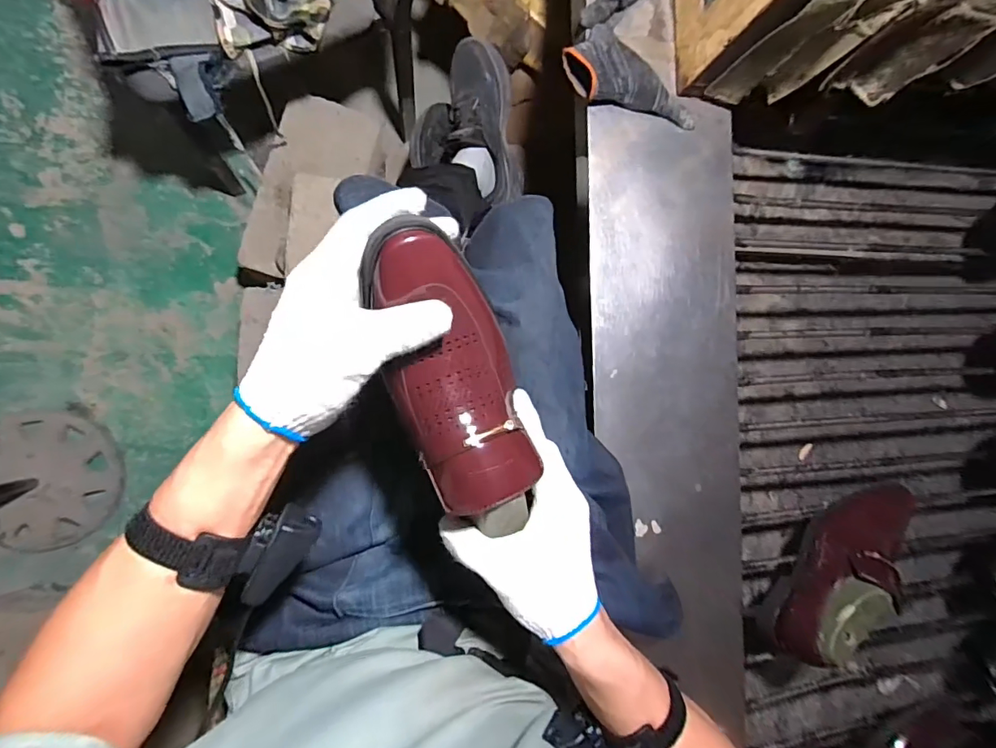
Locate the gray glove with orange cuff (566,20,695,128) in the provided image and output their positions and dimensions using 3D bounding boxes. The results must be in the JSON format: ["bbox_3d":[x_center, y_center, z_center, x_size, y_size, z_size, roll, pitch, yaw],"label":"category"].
[{"bbox_3d":[0.177,-0.386,0.643,0.188,0.037,0.097,4,89,-9],"label":"gray glove with orange cuff"}]

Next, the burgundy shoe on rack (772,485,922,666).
[{"bbox_3d":[0.483,0.278,0.696,0.088,0.125,0.256,42,83,-7],"label":"burgundy shoe on rack"}]

